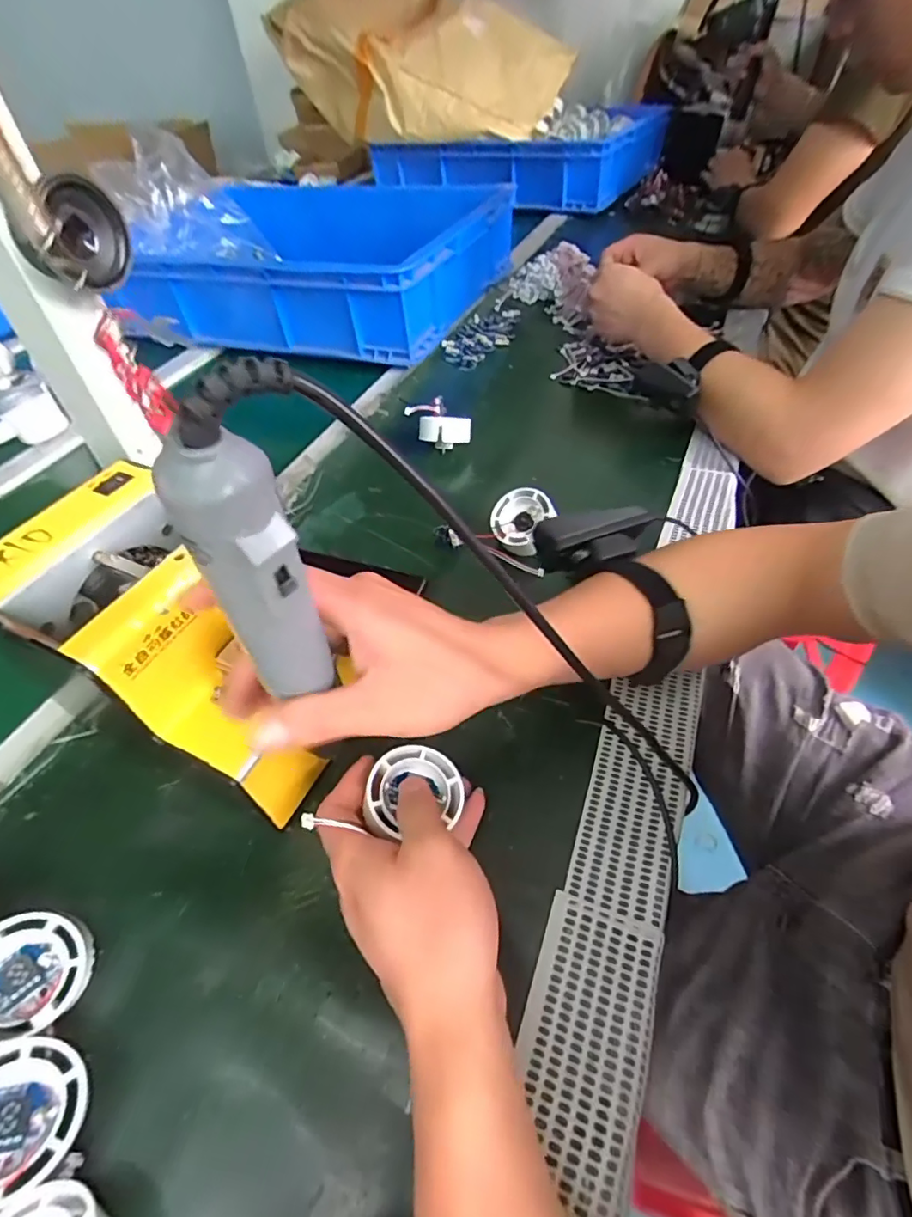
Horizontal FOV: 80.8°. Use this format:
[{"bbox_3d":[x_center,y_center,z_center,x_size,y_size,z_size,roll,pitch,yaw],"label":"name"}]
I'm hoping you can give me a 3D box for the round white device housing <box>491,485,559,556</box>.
[{"bbox_3d":[0.056,-0.078,0.467,0.054,0.013,0.055,-9,69,24],"label":"round white device housing"}]

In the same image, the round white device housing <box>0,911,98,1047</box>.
[{"bbox_3d":[-0.217,0.183,0.270,0.055,0.023,0.055,12,58,-21],"label":"round white device housing"}]

